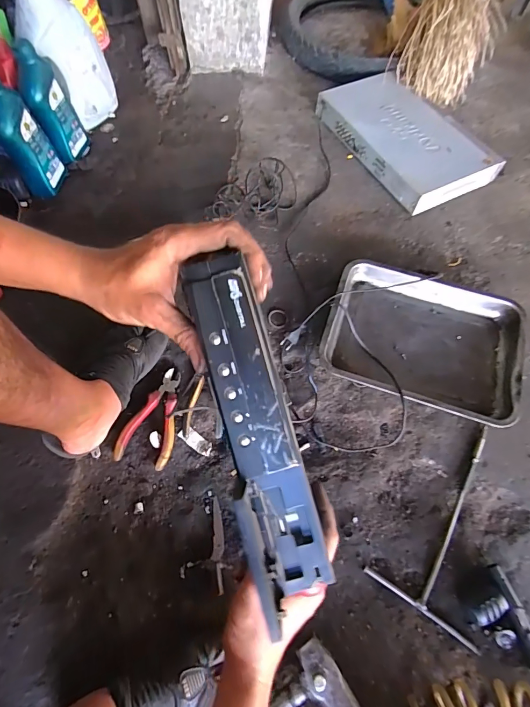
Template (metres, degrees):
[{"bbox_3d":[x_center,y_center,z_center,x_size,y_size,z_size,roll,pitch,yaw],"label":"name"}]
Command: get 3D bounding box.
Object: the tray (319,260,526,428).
[{"bbox_3d":[0.296,-0.032,0.710,0.345,0.043,0.269,18,66,8],"label":"tray"}]

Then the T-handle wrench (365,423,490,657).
[{"bbox_3d":[0.306,0.256,0.590,0.166,0.012,0.305,32,69,14],"label":"T-handle wrench"}]

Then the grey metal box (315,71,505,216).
[{"bbox_3d":[0.347,-0.552,0.945,0.256,0.064,0.442,-29,68,-13],"label":"grey metal box"}]

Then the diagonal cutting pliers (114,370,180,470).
[{"bbox_3d":[-0.189,0.111,0.660,0.090,0.030,0.172,17,66,8],"label":"diagonal cutting pliers"}]

